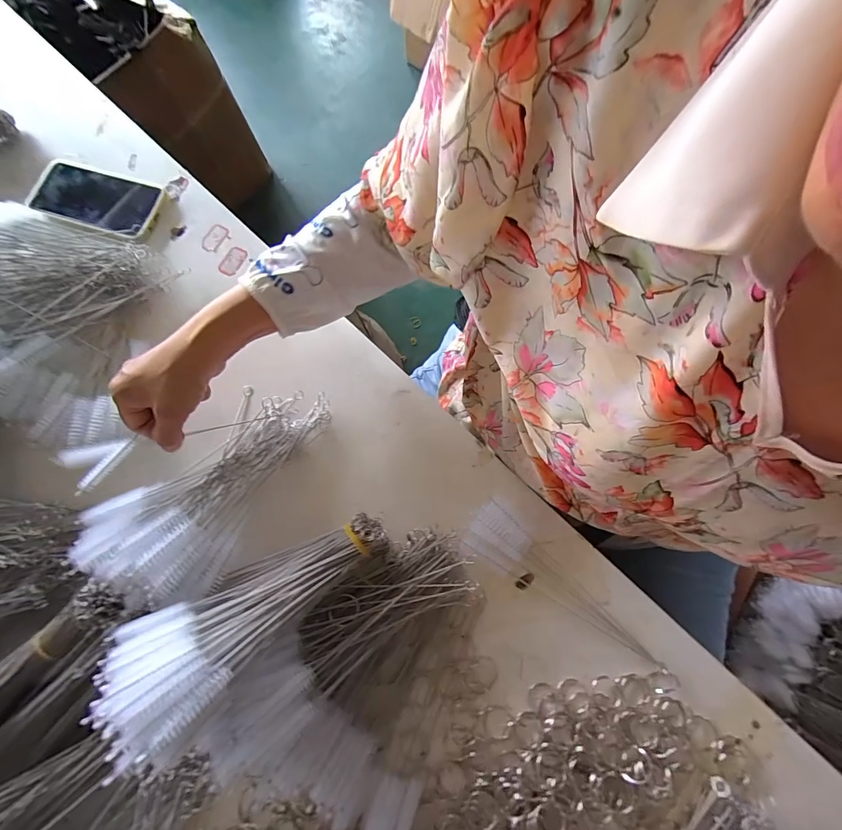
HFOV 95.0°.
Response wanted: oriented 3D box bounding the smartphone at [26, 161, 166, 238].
[{"bbox_3d":[-0.399,-0.266,0.472,0.168,0.013,0.079,17,74,5],"label":"smartphone"}]

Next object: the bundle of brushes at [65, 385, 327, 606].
[{"bbox_3d":[-0.190,0.060,0.362,0.130,0.045,0.233,36,62,10],"label":"bundle of brushes"}]

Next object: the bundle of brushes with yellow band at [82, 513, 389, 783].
[{"bbox_3d":[-0.124,0.147,0.292,0.197,0.058,0.094,-31,75,-29],"label":"bundle of brushes with yellow band"}]

